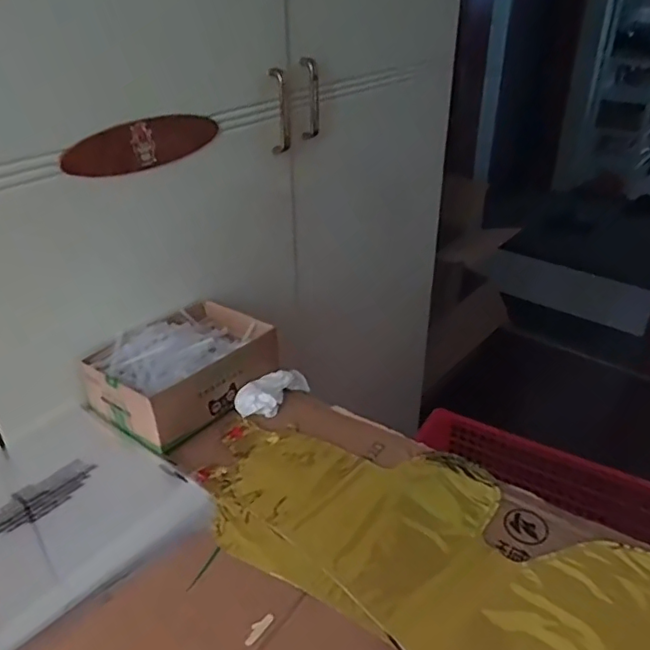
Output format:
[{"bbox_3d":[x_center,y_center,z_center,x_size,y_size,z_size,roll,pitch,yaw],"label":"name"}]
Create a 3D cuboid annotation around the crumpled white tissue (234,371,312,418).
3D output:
[{"bbox_3d":[-0.052,0.073,0.670,0.042,0.035,0.108,21,23,29],"label":"crumpled white tissue"}]

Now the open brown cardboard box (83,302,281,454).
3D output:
[{"bbox_3d":[-0.159,0.045,0.653,0.142,0.072,0.191,25,39,33],"label":"open brown cardboard box"}]

